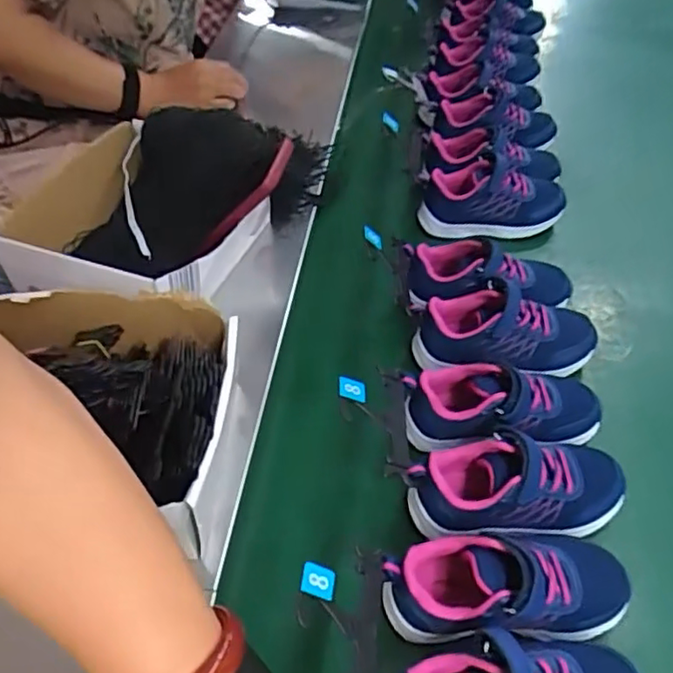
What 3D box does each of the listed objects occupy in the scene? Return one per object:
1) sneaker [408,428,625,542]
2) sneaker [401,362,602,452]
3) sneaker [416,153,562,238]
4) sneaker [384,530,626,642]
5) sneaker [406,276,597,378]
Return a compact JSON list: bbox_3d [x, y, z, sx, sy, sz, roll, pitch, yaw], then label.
[{"bbox_3d":[0.142,0.114,0.490,0.168,0.064,0.072,-2,50,-1],"label":"sneaker"},{"bbox_3d":[0.142,0.058,0.532,0.166,0.063,0.069,-2,50,-1],"label":"sneaker"},{"bbox_3d":[0.184,-0.159,0.742,0.167,0.083,0.091,5,50,5],"label":"sneaker"},{"bbox_3d":[0.119,0.174,0.438,0.171,0.060,0.075,-8,50,-6],"label":"sneaker"},{"bbox_3d":[0.161,-0.004,0.595,0.171,0.058,0.077,-3,50,-2],"label":"sneaker"}]

